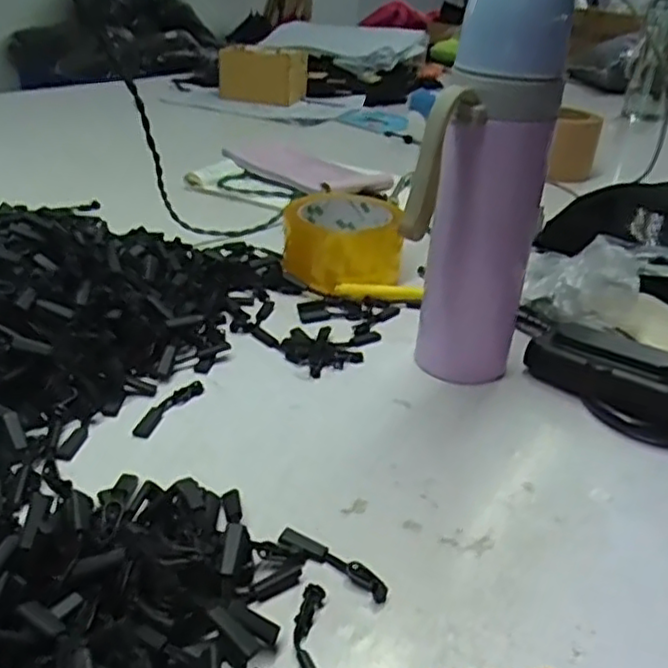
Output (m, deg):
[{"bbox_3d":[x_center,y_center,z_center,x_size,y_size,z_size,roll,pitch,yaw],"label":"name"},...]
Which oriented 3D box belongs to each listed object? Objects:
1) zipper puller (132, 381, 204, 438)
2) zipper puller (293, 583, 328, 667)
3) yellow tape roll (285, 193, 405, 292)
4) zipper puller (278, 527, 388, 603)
[{"bbox_3d":[-0.101,0.044,0.417,0.012,0.006,0.058,18,32,22],"label":"zipper puller"},{"bbox_3d":[-0.009,0.126,0.282,0.014,0.005,0.058,3,30,-4],"label":"zipper puller"},{"bbox_3d":[0.010,-0.079,0.593,0.103,0.053,0.107,6,30,2],"label":"yellow tape roll"},{"bbox_3d":[0.000,0.105,0.318,0.058,0.004,0.012,21,34,26],"label":"zipper puller"}]

